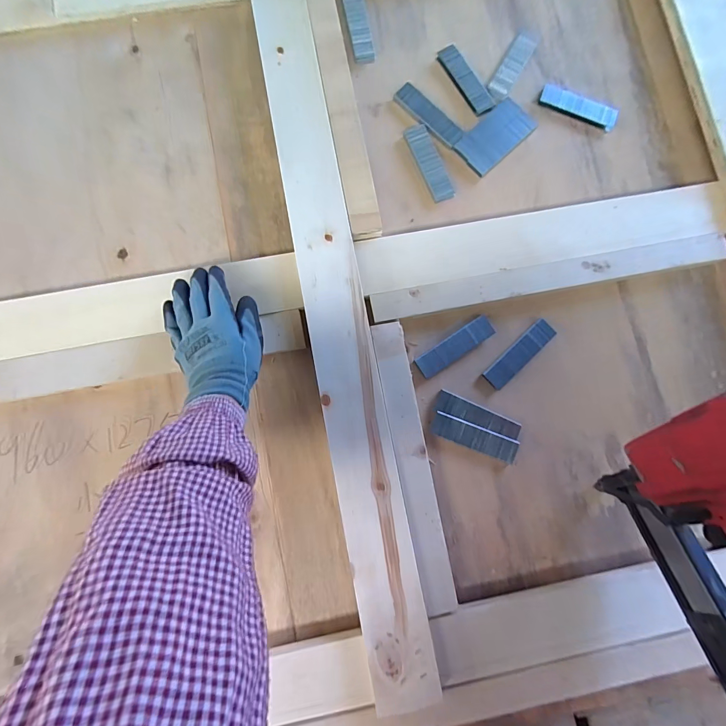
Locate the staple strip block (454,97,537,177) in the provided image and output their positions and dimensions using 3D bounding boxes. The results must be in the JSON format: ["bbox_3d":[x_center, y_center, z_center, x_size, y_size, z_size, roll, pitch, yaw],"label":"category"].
[{"bbox_3d":[0.180,-0.308,0.478,0.110,0.004,0.059,-43,87,-6],"label":"staple strip block"}]

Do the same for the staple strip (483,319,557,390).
[{"bbox_3d":[0.198,-0.012,0.446,0.105,0.008,0.029,-43,87,-6],"label":"staple strip"}]

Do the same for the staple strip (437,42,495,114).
[{"bbox_3d":[0.141,-0.391,0.486,0.032,0.005,0.107,-31,86,-5],"label":"staple strip"}]

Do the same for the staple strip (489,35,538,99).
[{"bbox_3d":[0.208,-0.414,0.492,0.032,0.004,0.106,30,84,1],"label":"staple strip"}]

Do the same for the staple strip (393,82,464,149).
[{"bbox_3d":[0.090,-0.336,0.480,0.034,0.004,0.107,-44,87,-6],"label":"staple strip"}]

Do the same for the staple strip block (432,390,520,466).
[{"bbox_3d":[0.141,0.079,0.434,0.109,0.009,0.052,22,84,1],"label":"staple strip block"}]

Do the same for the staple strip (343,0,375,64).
[{"bbox_3d":[-0.005,-0.467,0.491,0.030,0.008,0.104,-11,84,-3],"label":"staple strip"}]

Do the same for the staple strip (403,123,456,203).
[{"bbox_3d":[0.089,-0.268,0.473,0.031,0.006,0.109,-21,85,-4],"label":"staple strip"}]

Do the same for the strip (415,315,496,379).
[{"bbox_3d":[0.116,-0.021,0.443,0.105,0.009,0.029,-34,86,-5],"label":"strip"}]

